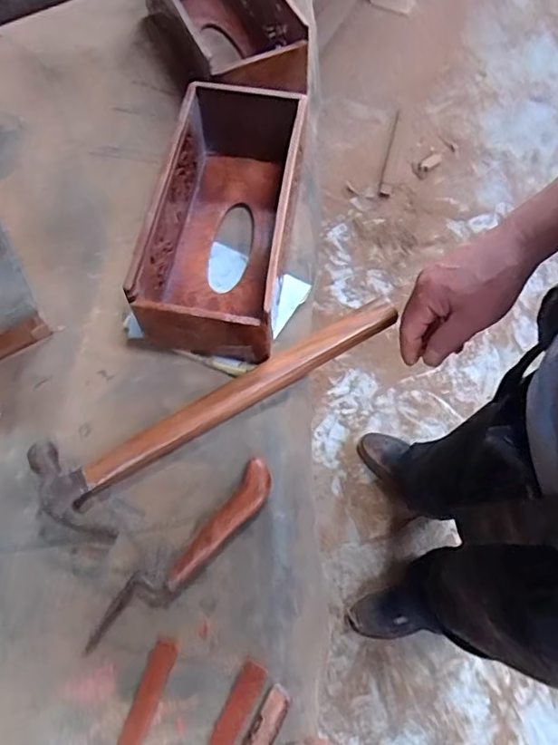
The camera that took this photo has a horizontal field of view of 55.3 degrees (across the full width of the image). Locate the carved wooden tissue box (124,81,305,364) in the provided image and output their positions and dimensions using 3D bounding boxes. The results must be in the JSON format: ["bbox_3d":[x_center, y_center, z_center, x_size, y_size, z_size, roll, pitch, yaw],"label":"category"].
[{"bbox_3d":[-0.052,-0.155,0.534,0.124,0.094,0.271,8,67,5],"label":"carved wooden tissue box"}]

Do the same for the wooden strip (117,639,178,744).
[{"bbox_3d":[-0.106,0.263,0.399,0.019,0.004,0.115,15,68,8],"label":"wooden strip"}]

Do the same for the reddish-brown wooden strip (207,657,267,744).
[{"bbox_3d":[-0.043,0.275,0.391,0.019,0.004,0.118,24,69,12],"label":"reddish-brown wooden strip"}]

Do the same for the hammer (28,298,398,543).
[{"bbox_3d":[-0.044,0.027,0.492,0.358,0.023,0.089,-29,68,-11],"label":"hammer"}]

